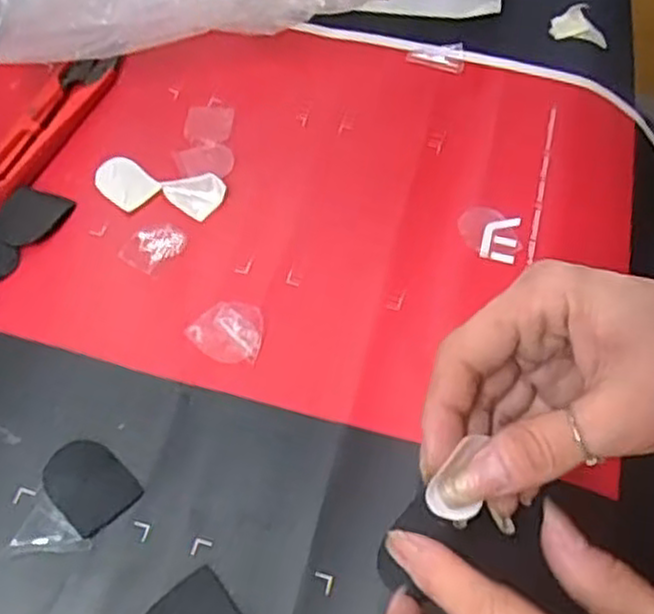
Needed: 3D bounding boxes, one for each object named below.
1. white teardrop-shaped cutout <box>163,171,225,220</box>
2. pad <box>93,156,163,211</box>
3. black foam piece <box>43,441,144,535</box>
[{"bbox_3d":[-0.063,-0.057,0.361,0.026,0.009,0.021,37,64,17],"label":"white teardrop-shaped cutout"},{"bbox_3d":[-0.097,-0.061,0.363,0.029,0.005,0.023,40,65,19],"label":"pad"},{"bbox_3d":[-0.092,0.067,0.291,0.027,0.004,0.035,-40,69,-23],"label":"black foam piece"}]

